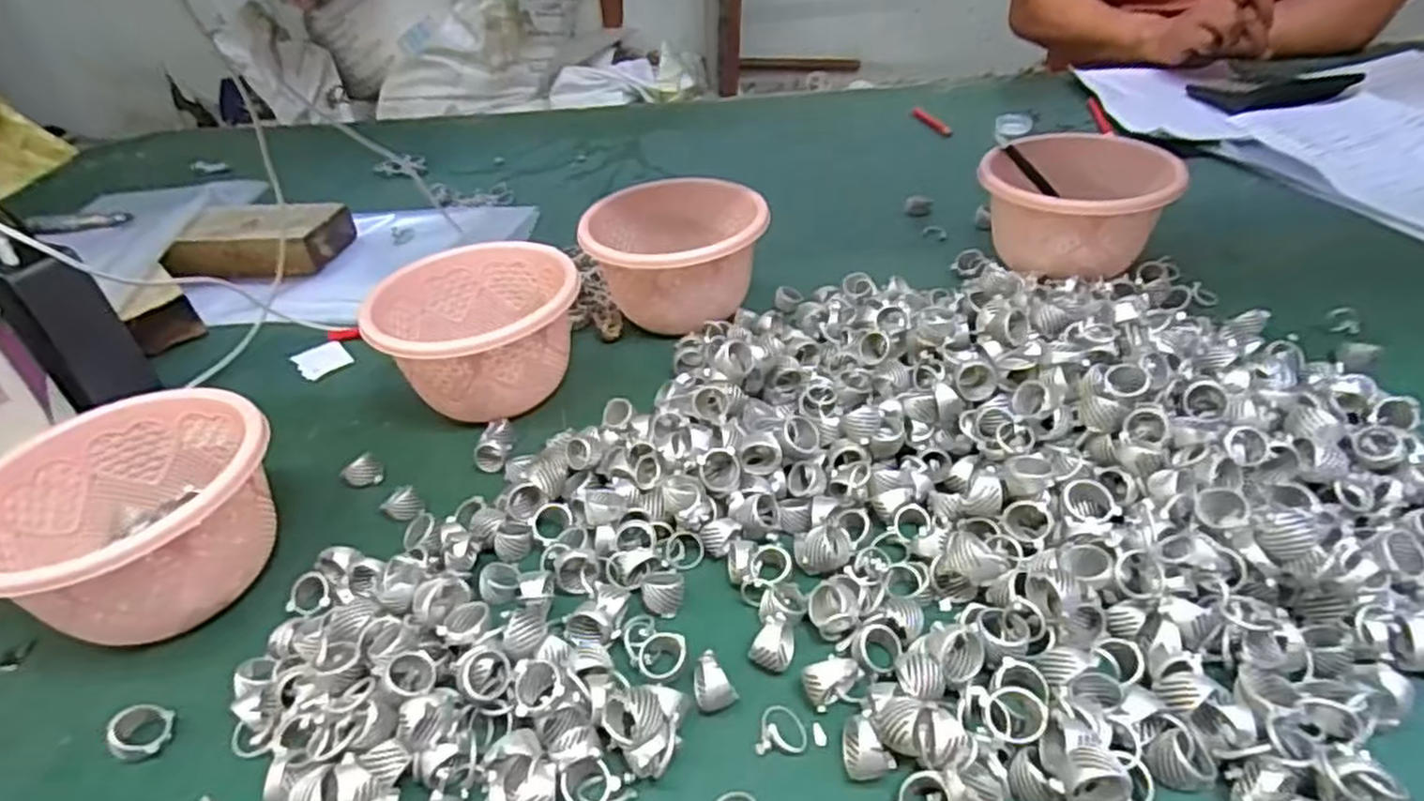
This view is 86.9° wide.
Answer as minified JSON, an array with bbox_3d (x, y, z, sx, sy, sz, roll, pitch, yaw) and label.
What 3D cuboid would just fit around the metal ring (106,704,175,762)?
[{"bbox_3d":[-0.272,0.157,0.358,0.023,0.015,0.025,-4,37,3],"label":"metal ring"}]

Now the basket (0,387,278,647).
[{"bbox_3d":[-0.312,0.069,0.416,0.133,0.089,0.137,26,48,37],"label":"basket"}]

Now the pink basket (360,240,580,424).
[{"bbox_3d":[-0.163,-0.047,0.542,0.142,0.081,0.125,-13,37,-8],"label":"pink basket"}]

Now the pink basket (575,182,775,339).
[{"bbox_3d":[-0.027,-0.114,0.605,0.143,0.082,0.120,-5,37,2],"label":"pink basket"}]

